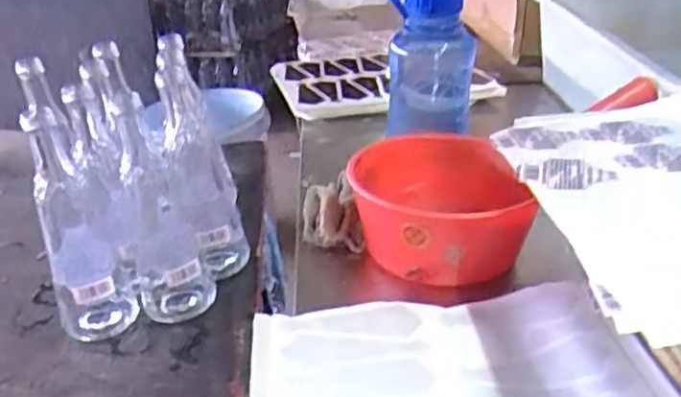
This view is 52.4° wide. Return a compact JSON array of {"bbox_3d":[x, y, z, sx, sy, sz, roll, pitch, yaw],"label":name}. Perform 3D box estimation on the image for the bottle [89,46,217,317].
[{"bbox_3d":[-0.169,-0.006,0.613,0.070,0.239,0.076,-15,28,-15],"label":"bottle"}]

